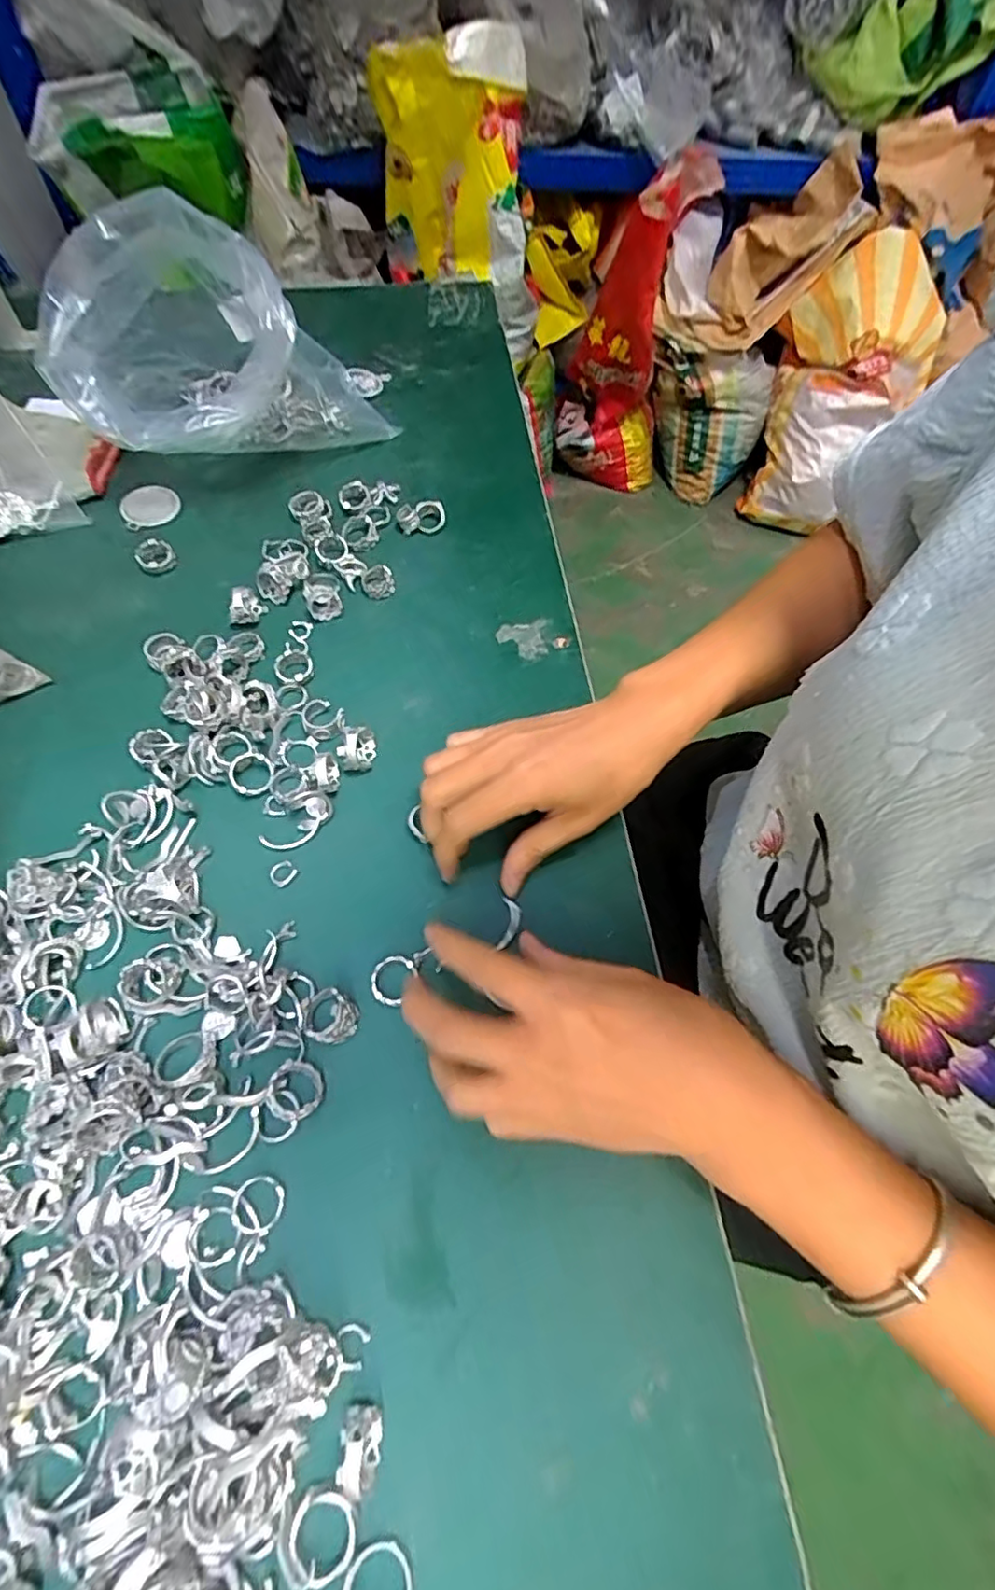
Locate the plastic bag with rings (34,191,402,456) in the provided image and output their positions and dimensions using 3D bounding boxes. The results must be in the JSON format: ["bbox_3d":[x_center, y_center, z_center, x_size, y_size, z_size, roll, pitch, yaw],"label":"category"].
[{"bbox_3d":[-0.222,-0.322,0.436,0.210,0.141,0.177,31,65,14],"label":"plastic bag with rings"}]

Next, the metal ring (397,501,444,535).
[{"bbox_3d":[-0.054,-0.201,0.439,0.033,0.010,0.019,-22,64,-13],"label":"metal ring"}]

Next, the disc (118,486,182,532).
[{"bbox_3d":[-0.252,-0.209,0.443,0.041,0.004,0.037,-27,79,-21],"label":"disc"}]

